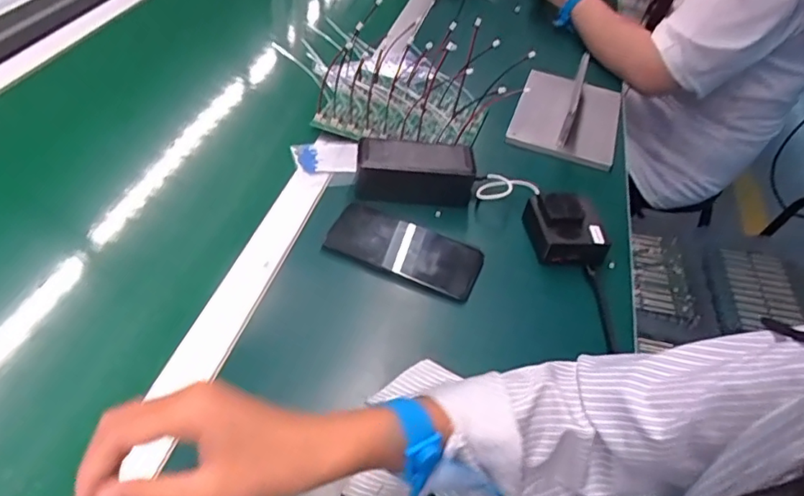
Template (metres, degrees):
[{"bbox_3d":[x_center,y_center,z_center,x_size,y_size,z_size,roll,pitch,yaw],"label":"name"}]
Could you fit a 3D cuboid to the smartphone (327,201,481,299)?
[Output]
[{"bbox_3d":[0.002,-0.001,0.579,0.159,0.011,0.074,19,50,14],"label":"smartphone"}]

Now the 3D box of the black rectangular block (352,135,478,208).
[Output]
[{"bbox_3d":[0.014,-0.088,0.629,0.129,0.052,0.053,2,45,-7],"label":"black rectangular block"}]

